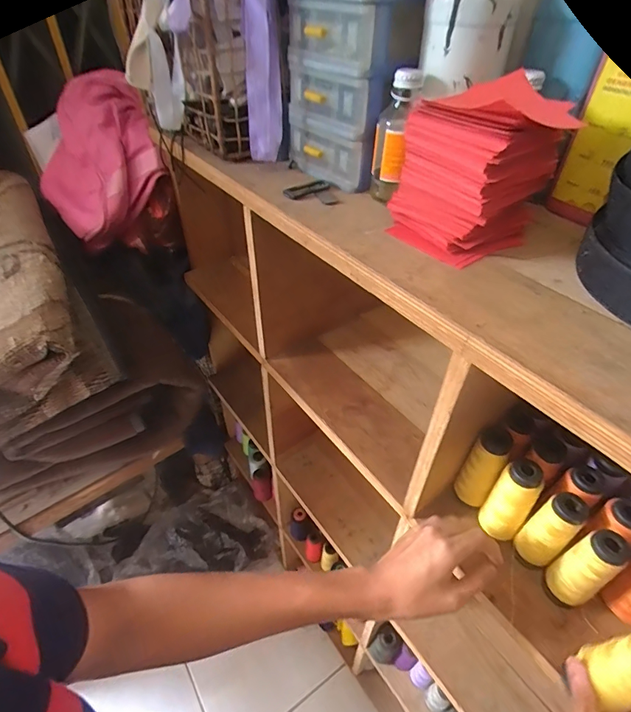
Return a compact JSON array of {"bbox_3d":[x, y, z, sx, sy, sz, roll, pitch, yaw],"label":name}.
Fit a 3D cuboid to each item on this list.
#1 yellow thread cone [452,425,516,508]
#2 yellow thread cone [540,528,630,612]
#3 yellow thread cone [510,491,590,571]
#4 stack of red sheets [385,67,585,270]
[{"bbox_3d":[0.199,0.127,0.482,0.037,0.108,0.043,30,51,28],"label":"yellow thread cone"},{"bbox_3d":[0.263,0.211,0.407,0.034,0.110,0.040,-21,47,-22],"label":"yellow thread cone"},{"bbox_3d":[0.241,0.185,0.431,0.033,0.109,0.039,-25,49,-25],"label":"yellow thread cone"},{"bbox_3d":[0.149,-0.172,0.384,0.119,0.126,0.100,-21,47,-22],"label":"stack of red sheets"}]

